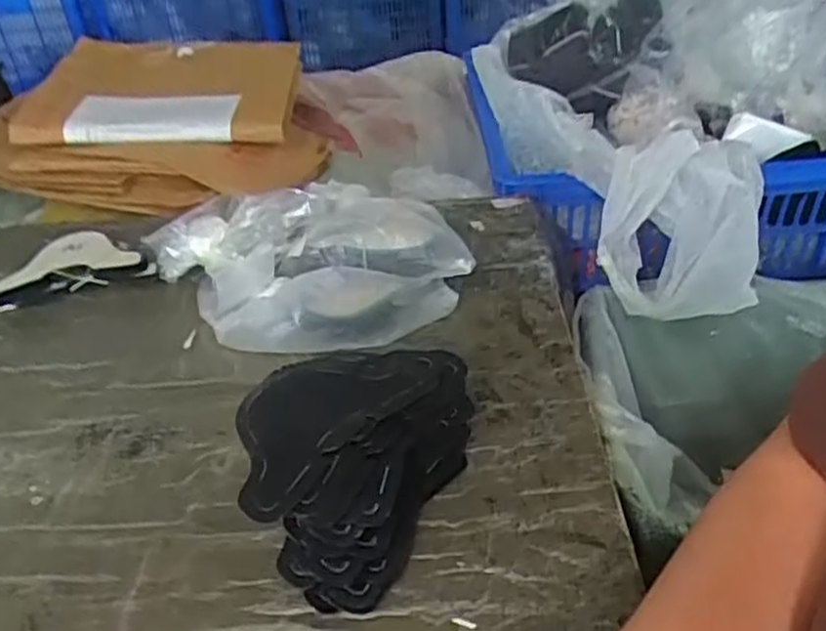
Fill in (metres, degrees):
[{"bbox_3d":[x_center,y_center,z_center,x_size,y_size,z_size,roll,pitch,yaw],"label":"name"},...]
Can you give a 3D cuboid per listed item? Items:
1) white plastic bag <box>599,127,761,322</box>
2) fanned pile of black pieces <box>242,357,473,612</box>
[{"bbox_3d":[0.276,-0.106,0.755,0.151,0.122,0.177,5,37,14],"label":"white plastic bag"},{"bbox_3d":[-0.044,0.088,0.475,0.120,0.086,0.170,13,40,23],"label":"fanned pile of black pieces"}]

